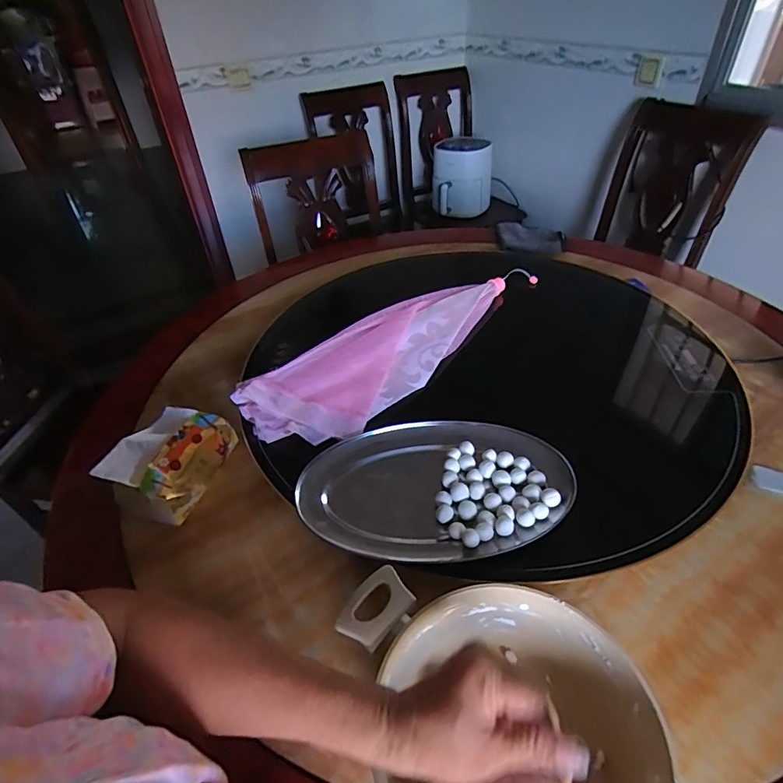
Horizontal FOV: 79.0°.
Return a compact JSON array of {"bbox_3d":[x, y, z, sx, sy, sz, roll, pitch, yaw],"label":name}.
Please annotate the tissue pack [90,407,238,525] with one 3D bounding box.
[{"bbox_3d":[-0.307,0.096,0.659,0.110,0.082,0.154,9,44,14],"label":"tissue pack"}]

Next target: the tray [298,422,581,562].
[{"bbox_3d":[0.052,0.117,0.589,0.316,0.033,0.198,-4,42,0],"label":"tray"}]

